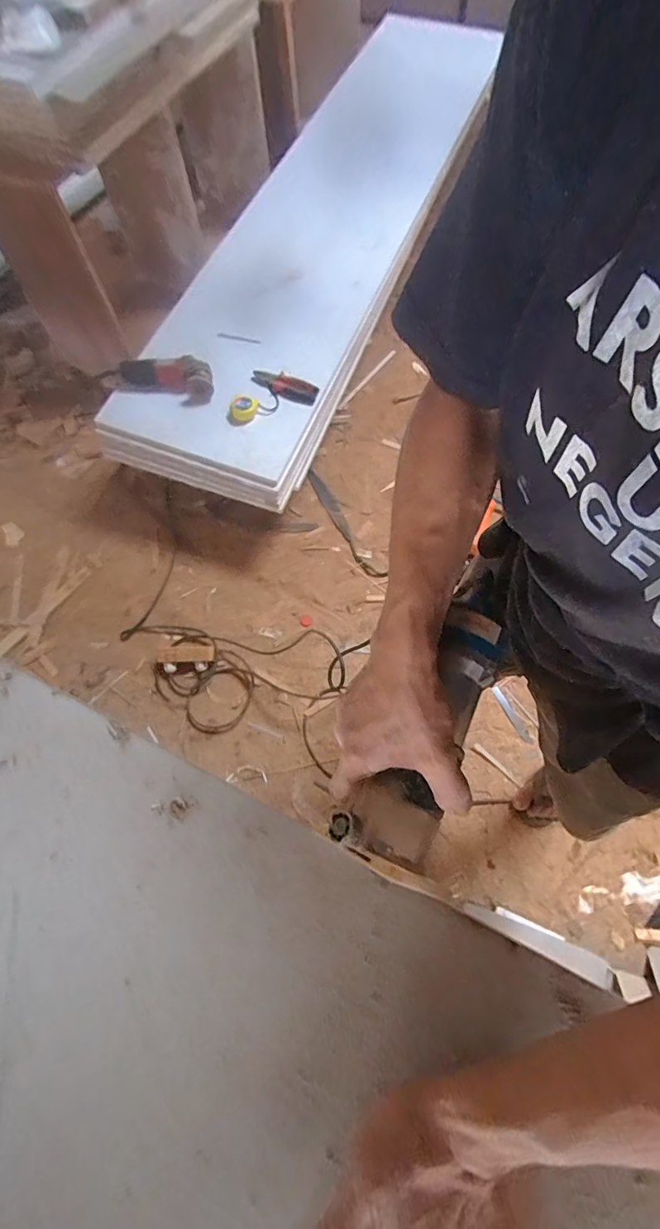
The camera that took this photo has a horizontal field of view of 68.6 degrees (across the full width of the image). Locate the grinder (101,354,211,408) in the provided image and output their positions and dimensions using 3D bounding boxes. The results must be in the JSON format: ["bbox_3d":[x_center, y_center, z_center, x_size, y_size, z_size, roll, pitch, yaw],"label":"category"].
[{"bbox_3d":[-0.456,-0.630,1.292,0.267,0.087,0.110,-2,69,-12],"label":"grinder"}]

